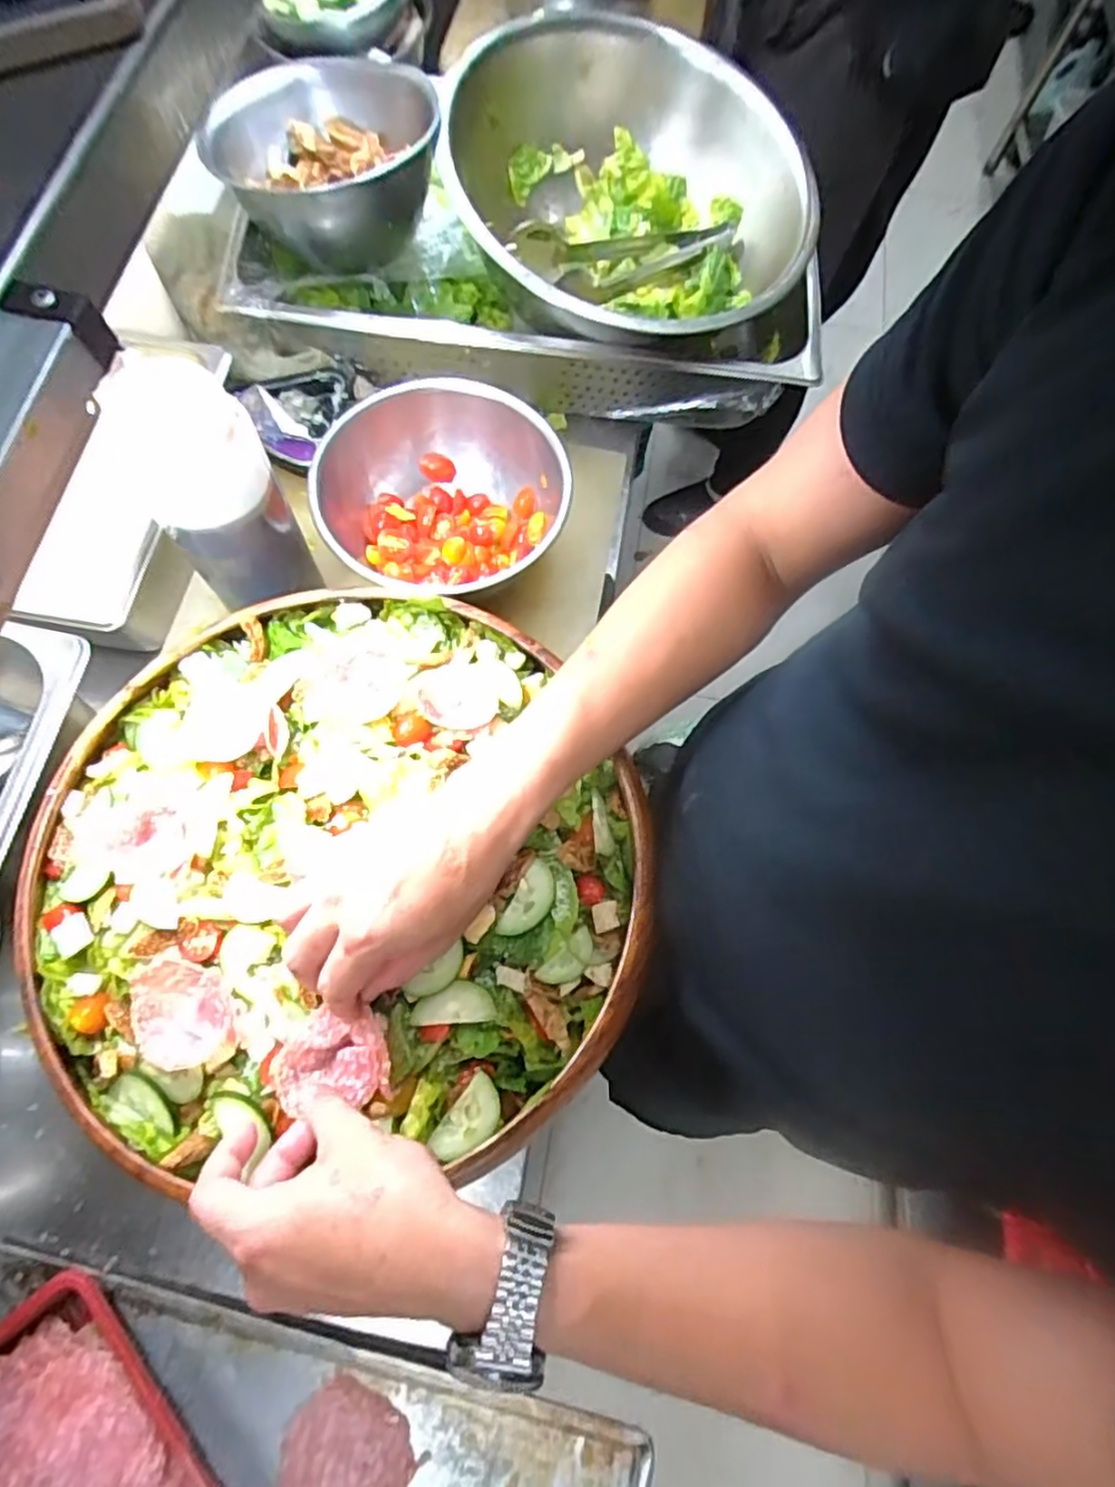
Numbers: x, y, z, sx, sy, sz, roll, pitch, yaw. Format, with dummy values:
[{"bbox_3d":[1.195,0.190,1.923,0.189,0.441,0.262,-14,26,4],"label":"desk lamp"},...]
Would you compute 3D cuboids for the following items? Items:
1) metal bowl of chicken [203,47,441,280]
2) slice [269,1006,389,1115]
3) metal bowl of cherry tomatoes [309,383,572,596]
[{"bbox_3d":[-0.199,-0.499,0.583,0.185,0.076,0.179,0,71,-2],"label":"metal bowl of chicken"},{"bbox_3d":[-0.121,0.171,0.367,0.062,0.018,0.046,-2,71,-2],"label":"slice"},{"bbox_3d":[-0.089,-0.191,0.550,0.192,0.094,0.188,0,71,-1],"label":"metal bowl of cherry tomatoes"}]

